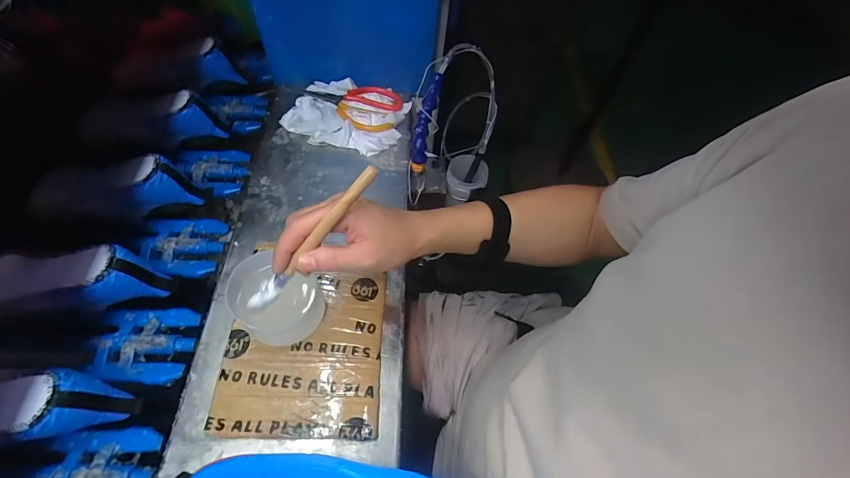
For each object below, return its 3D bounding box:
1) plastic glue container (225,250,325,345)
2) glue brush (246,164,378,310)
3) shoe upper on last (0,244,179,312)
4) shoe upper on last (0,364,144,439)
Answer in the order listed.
[{"bbox_3d":[-0.168,0.071,0.444,0.090,0.065,0.081,28,58,6],"label":"plastic glue container"},{"bbox_3d":[-0.098,0.005,0.332,0.179,0.015,0.015,-46,63,21],"label":"glue brush"},{"bbox_3d":[-0.429,0.053,0.481,0.211,0.101,0.072,4,59,-9],"label":"shoe upper on last"},{"bbox_3d":[-0.429,0.174,0.404,0.222,0.092,0.079,3,59,-2],"label":"shoe upper on last"}]

